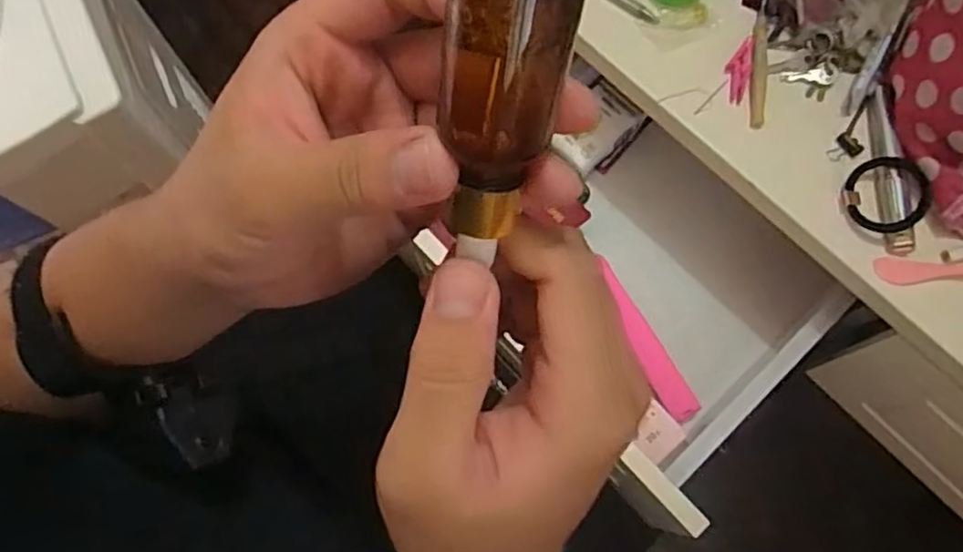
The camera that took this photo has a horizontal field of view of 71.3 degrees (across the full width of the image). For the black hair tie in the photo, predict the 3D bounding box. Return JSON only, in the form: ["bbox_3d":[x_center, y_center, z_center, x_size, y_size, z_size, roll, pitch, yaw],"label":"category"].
[{"bbox_3d":[0.282,-0.057,0.467,0.052,0.009,0.054,-8,70,23],"label":"black hair tie"}]

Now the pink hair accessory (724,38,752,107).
[{"bbox_3d":[0.194,-0.155,0.508,0.018,0.005,0.054,10,73,3],"label":"pink hair accessory"}]

